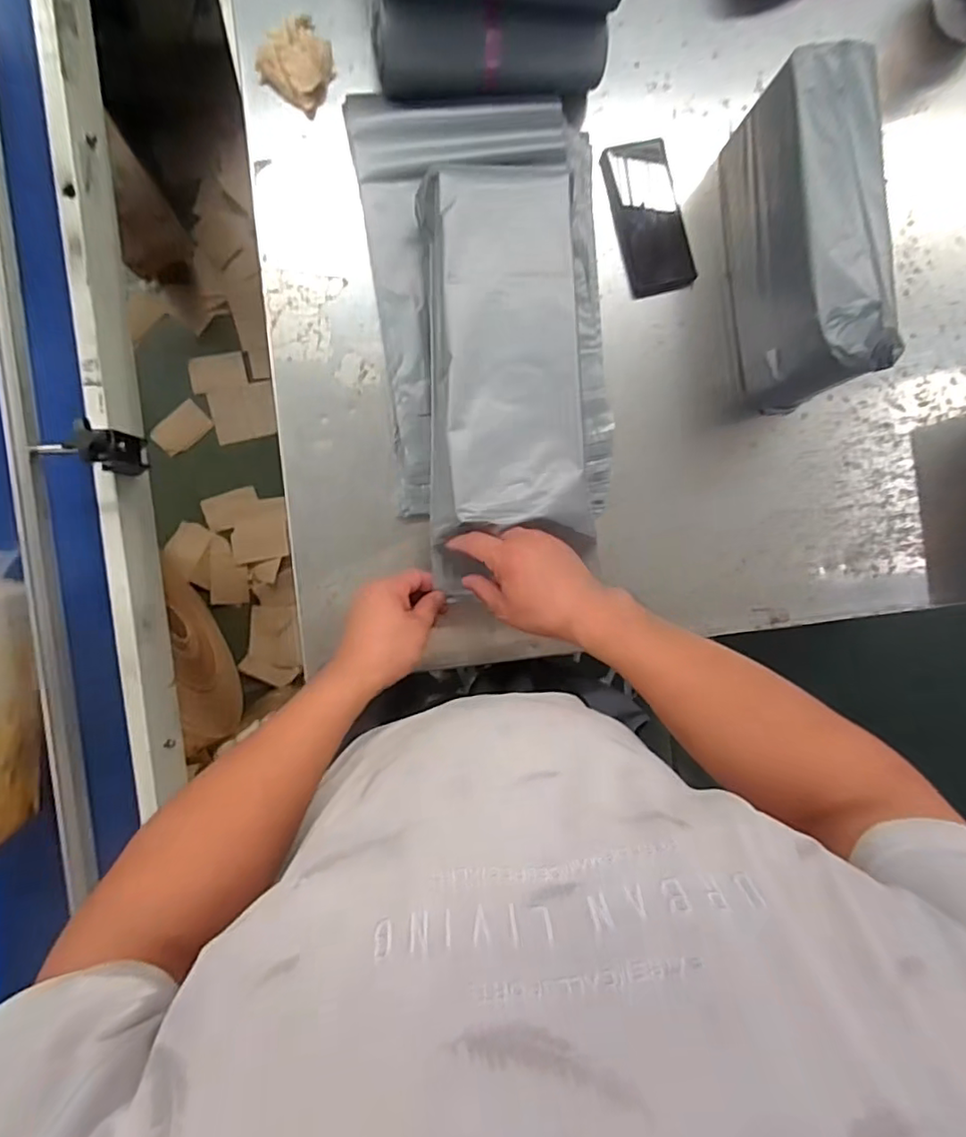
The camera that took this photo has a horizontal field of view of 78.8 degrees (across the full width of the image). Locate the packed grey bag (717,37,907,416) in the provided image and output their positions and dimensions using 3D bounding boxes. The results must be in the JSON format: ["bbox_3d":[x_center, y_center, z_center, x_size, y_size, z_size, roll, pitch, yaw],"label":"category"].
[{"bbox_3d":[0.340,-0.342,0.618,0.088,0.163,0.314,-4,91,-7],"label":"packed grey bag"}]

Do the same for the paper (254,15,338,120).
[{"bbox_3d":[-0.193,-0.541,0.625,0.067,0.024,0.082,32,86,-7],"label":"paper"}]

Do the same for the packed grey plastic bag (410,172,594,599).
[{"bbox_3d":[0.018,-0.183,0.583,0.159,0.063,0.401,-5,88,-5],"label":"packed grey plastic bag"}]

